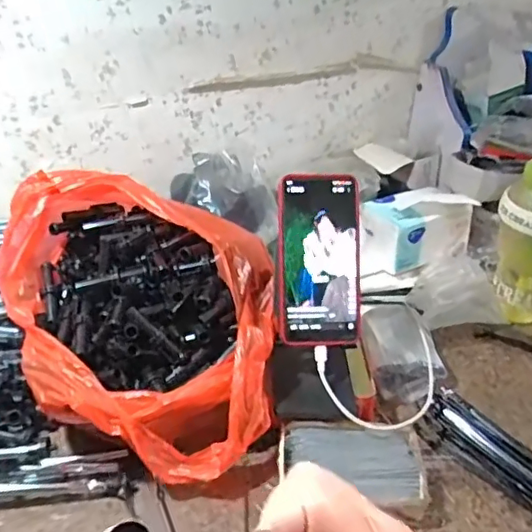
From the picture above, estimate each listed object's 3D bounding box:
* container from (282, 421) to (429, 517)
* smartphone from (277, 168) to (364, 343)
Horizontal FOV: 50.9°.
[{"bbox_3d":[0.079,0.192,0.517,0.127,0.041,0.084,-1,32,1],"label":"container"},{"bbox_3d":[0.053,-0.006,0.541,0.082,0.161,0.008,-1,-1,-4],"label":"smartphone"}]

